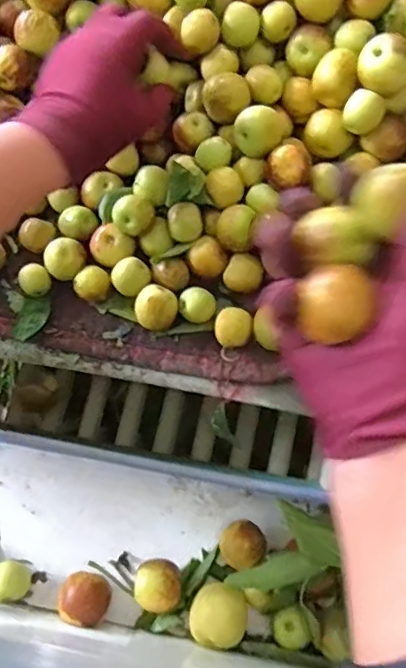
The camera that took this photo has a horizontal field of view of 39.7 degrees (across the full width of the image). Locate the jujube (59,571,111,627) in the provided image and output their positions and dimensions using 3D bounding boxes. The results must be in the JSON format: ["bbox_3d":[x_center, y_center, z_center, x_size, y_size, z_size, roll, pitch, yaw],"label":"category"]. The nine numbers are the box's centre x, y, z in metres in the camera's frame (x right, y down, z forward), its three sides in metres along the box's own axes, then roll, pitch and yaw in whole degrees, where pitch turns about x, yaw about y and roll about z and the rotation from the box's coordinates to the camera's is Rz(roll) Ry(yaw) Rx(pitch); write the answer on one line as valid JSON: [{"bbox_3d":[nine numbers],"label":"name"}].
[{"bbox_3d":[-0.084,0.190,0.404,0.036,0.028,0.034,0,65,0],"label":"jujube"}]

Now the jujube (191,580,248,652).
[{"bbox_3d":[0.011,0.197,0.392,0.038,0.032,0.040,0,65,0],"label":"jujube"}]

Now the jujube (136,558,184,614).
[{"bbox_3d":[-0.031,0.182,0.406,0.032,0.026,0.035,0,65,0],"label":"jujube"}]

